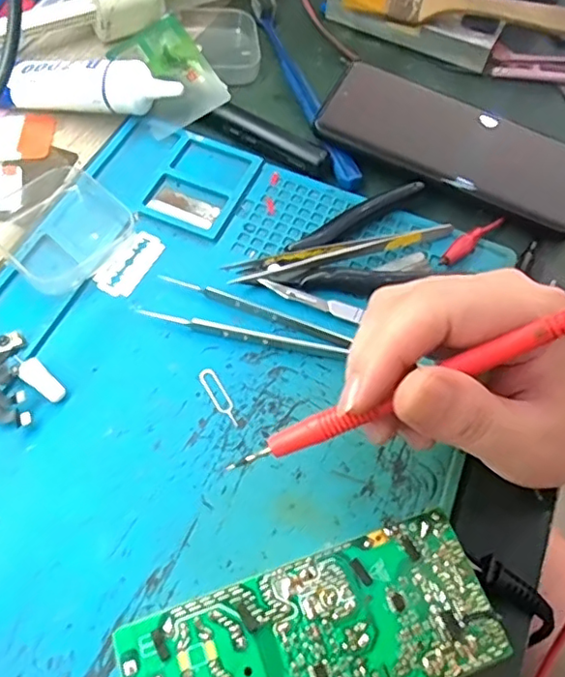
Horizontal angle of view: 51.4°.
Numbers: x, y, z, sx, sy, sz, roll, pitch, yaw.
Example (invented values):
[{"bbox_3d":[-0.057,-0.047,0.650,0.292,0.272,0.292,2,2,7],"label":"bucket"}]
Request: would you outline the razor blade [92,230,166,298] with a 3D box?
[{"bbox_3d":[-0.081,-0.041,0.314,0.022,0.004,0.043,27,62,11],"label":"razor blade"}]

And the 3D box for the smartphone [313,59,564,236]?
[{"bbox_3d":[0.106,-0.120,0.358,0.162,0.009,0.070,24,67,7],"label":"smartphone"}]

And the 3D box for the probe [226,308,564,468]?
[{"bbox_3d":[0.040,0.018,0.193,0.126,0.008,0.009,-25,63,9],"label":"probe"}]

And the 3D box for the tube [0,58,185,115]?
[{"bbox_3d":[-0.116,-0.152,0.358,0.110,0.033,0.030,13,61,3],"label":"tube"}]

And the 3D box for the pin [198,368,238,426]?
[{"bbox_3d":[-0.030,0.027,0.280,0.008,0.004,0.033,-27,66,-18],"label":"pin"}]

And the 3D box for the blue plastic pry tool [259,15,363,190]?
[{"bbox_3d":[0.016,-0.161,0.388,0.013,0.008,0.169,-15,63,-13],"label":"blue plastic pry tool"}]

